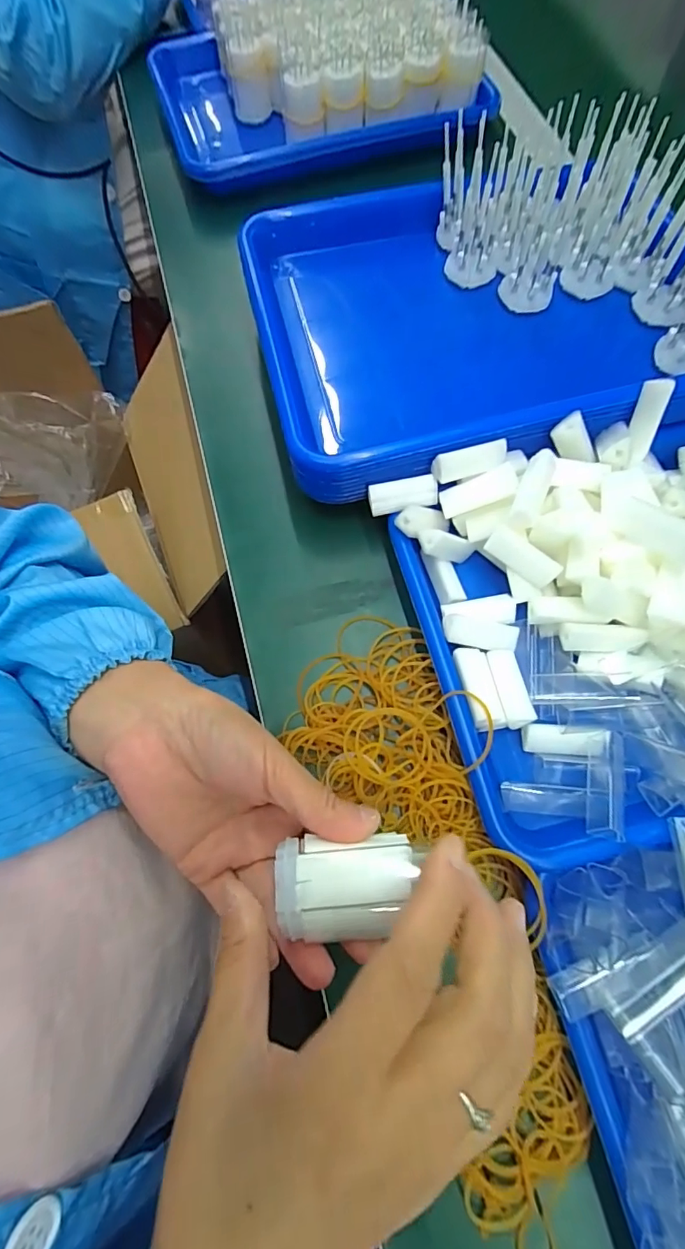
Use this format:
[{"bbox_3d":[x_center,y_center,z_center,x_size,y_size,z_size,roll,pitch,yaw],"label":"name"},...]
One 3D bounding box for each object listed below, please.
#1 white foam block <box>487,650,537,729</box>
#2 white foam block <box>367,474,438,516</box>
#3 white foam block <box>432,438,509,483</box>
[{"bbox_3d":[0.101,0.038,0.297,0.017,0.011,0.047,-8,69,-2],"label":"white foam block"},{"bbox_3d":[0.040,-0.085,0.328,0.045,0.015,0.017,-9,69,-2],"label":"white foam block"},{"bbox_3d":[0.082,-0.104,0.313,0.046,0.013,0.014,-13,70,-4],"label":"white foam block"}]

